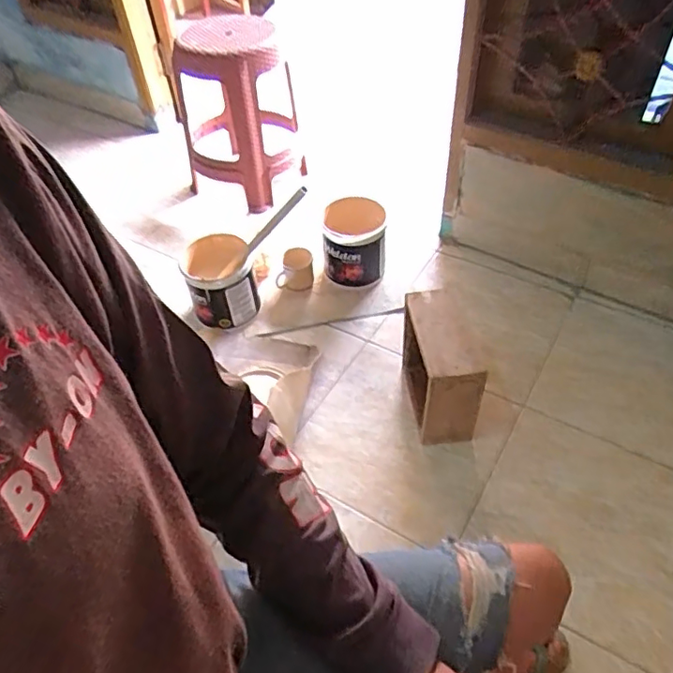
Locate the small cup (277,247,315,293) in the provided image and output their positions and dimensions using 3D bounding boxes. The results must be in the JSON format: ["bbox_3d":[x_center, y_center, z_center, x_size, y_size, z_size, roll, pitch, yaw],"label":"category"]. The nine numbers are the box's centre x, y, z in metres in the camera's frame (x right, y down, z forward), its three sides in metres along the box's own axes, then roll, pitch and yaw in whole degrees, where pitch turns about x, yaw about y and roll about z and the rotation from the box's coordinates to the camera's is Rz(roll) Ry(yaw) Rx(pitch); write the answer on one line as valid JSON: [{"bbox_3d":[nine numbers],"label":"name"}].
[{"bbox_3d":[-0.107,-0.180,1.514,0.093,0.080,0.082,-5,49,-1],"label":"small cup"}]

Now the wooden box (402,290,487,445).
[{"bbox_3d":[0.209,0.061,1.205,0.114,0.257,0.245,-6,49,-1],"label":"wooden box"}]

